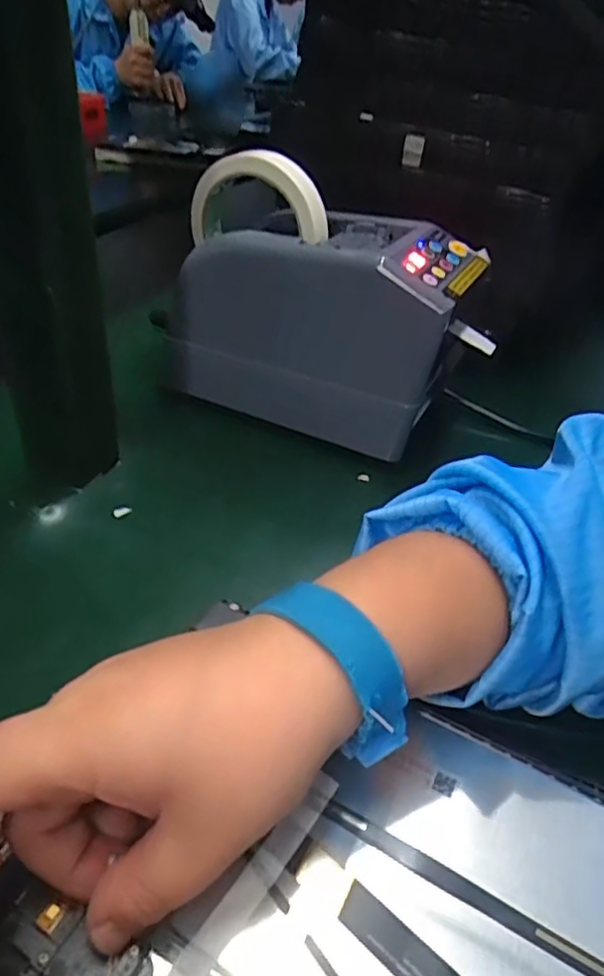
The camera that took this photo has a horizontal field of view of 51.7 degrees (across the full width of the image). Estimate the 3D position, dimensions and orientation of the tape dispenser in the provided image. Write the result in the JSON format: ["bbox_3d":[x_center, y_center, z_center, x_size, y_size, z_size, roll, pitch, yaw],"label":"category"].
[{"bbox_3d":[0.019,-0.127,0.429,0.210,0.143,0.106,20,40,17],"label":"tape dispenser"}]

